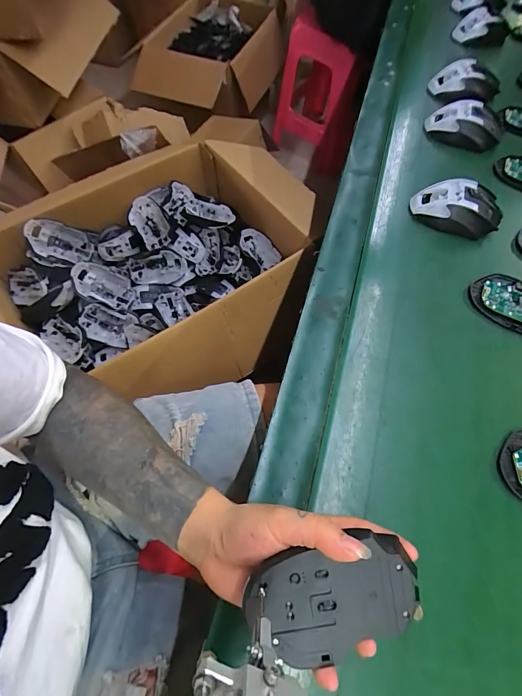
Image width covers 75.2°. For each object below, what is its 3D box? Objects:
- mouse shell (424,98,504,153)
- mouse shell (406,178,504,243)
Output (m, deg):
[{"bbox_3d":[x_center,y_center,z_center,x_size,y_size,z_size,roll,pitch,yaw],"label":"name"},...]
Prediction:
[{"bbox_3d":[0.330,-0.362,0.543,0.117,0.038,0.077,28,67,12],"label":"mouse shell"},{"bbox_3d":[0.266,-0.191,0.460,0.112,0.037,0.065,10,65,2],"label":"mouse shell"}]

